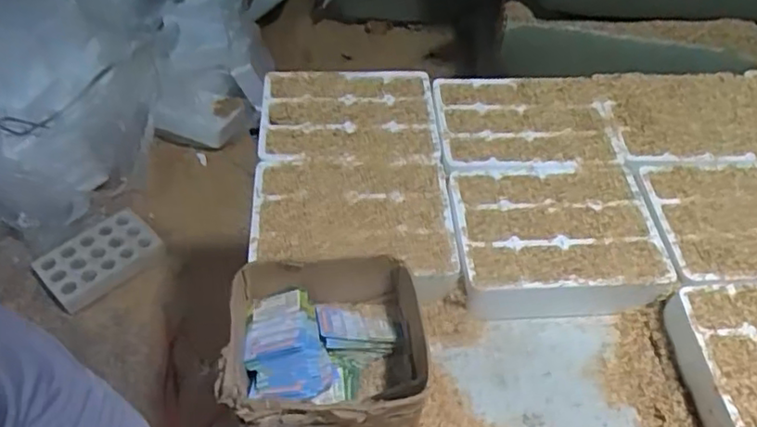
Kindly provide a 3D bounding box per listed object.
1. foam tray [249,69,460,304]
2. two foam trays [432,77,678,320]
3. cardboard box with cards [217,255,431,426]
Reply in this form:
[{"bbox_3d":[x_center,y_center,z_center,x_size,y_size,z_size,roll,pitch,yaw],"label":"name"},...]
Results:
[{"bbox_3d":[-0.037,-0.065,0.832,0.240,0.054,0.376,-2,50,-4],"label":"foam tray"},{"bbox_3d":[0.210,-0.046,0.839,0.244,0.064,0.371,-1,50,-3],"label":"two foam trays"},{"bbox_3d":[-0.054,0.144,0.638,0.184,0.109,0.163,-2,51,-6],"label":"cardboard box with cards"}]

